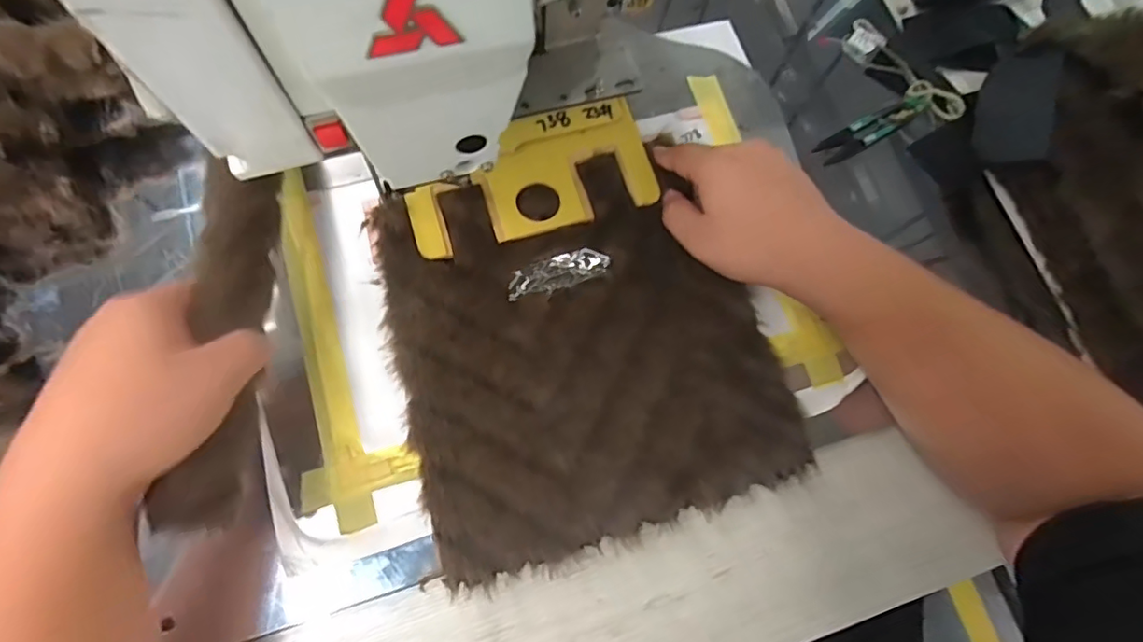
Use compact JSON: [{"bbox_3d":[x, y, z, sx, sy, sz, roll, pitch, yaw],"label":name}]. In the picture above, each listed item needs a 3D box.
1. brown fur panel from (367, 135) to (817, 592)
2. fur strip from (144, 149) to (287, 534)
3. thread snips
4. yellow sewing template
[{"bbox_3d":[0.007,0.011,0.377,0.245,0.026,0.253,-16,77,-5],"label":"brown fur panel"},{"bbox_3d":[-0.192,0.006,0.315,0.029,0.053,0.207,-3,73,-2],"label":"fur strip"},{"bbox_3d":[0.252,-0.163,0.463,0.109,0.009,0.025,-30,77,-13],"label":"thread snips"},{"bbox_3d":[-0.031,-0.108,0.412,0.181,0.005,0.090,-16,79,-9],"label":"yellow sewing template"}]

